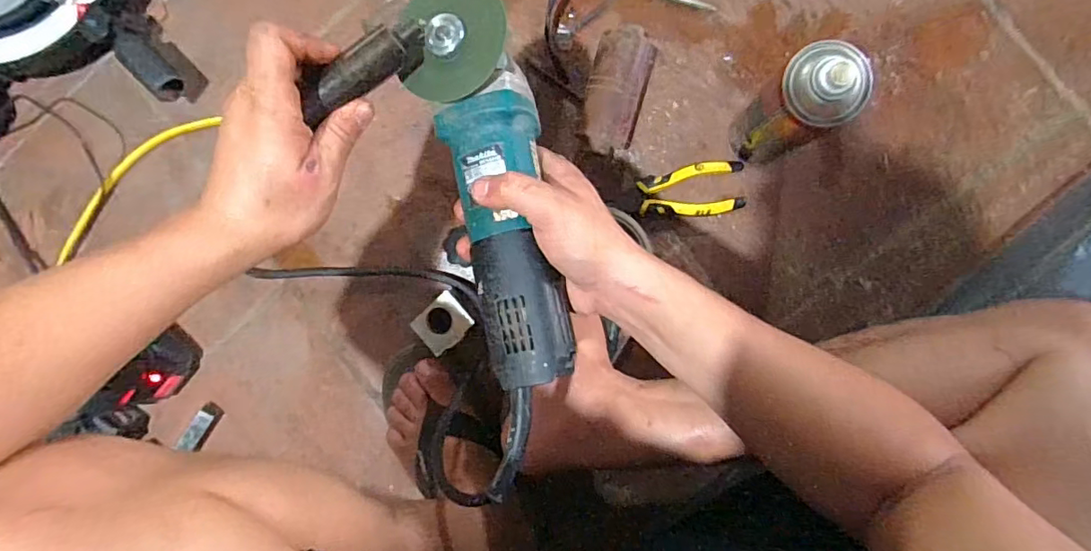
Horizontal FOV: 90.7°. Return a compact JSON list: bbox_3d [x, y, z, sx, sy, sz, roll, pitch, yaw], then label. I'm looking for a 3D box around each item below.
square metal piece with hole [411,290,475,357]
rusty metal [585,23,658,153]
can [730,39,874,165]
[{"bbox_3d":[-0.115,0.055,0.606,0.060,0.005,0.050,-44,95,5],"label":"square metal piece with hole"},{"bbox_3d":[0.075,-0.201,0.584,0.062,0.062,0.136,16,95,6],"label":"rusty metal"},{"bbox_3d":[0.221,-0.147,0.488,0.056,0.223,0.062,-41,88,7],"label":"can"}]

